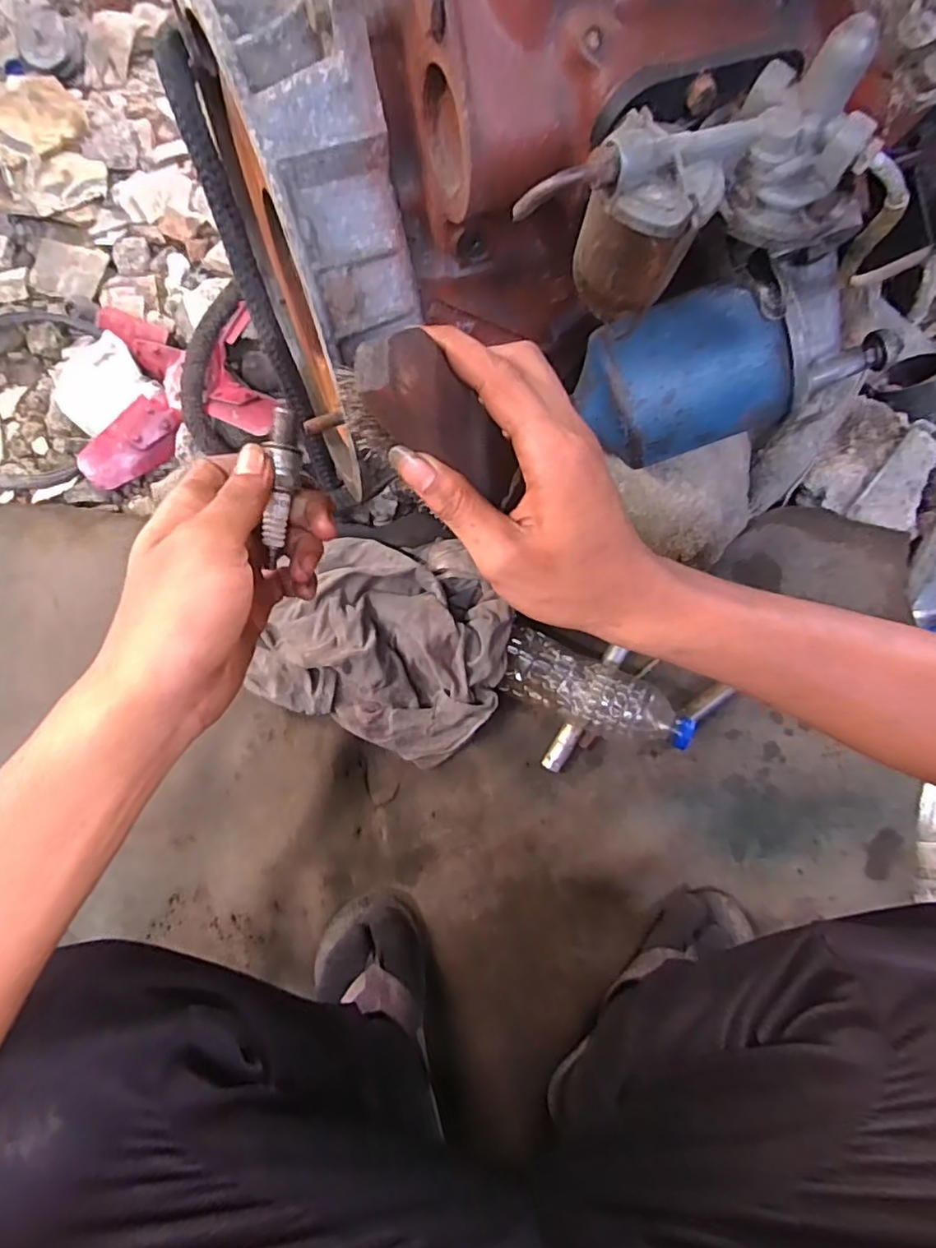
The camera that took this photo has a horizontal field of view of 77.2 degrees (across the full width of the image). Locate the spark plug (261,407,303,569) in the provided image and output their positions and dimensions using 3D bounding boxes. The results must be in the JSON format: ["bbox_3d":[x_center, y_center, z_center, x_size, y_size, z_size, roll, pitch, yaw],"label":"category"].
[{"bbox_3d":[-0.087,-0.068,0.278,0.013,0.014,0.064,7,99,1],"label":"spark plug"}]

